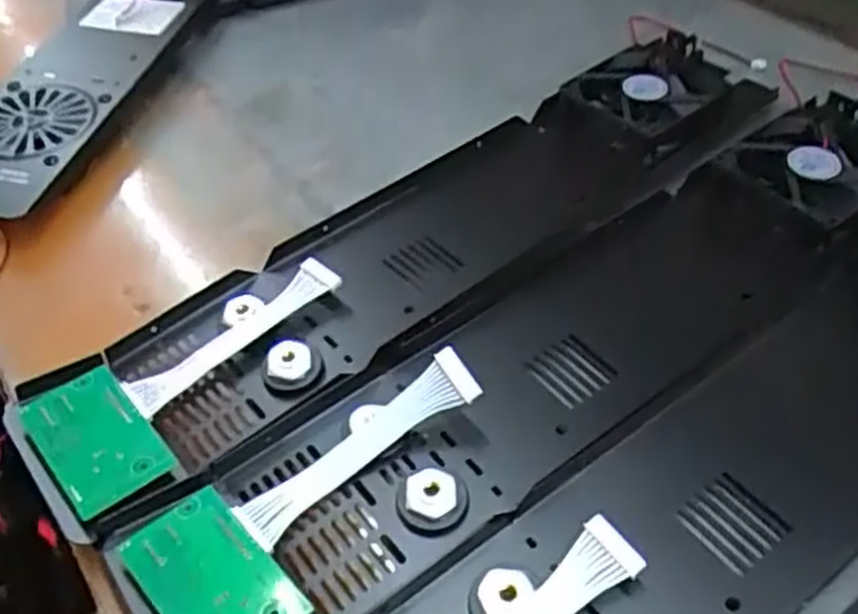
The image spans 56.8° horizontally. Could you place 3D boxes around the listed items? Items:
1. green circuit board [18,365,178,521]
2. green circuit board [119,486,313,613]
[{"bbox_3d":[-0.153,0.060,0.364,0.043,0.005,0.079,-30,51,-28],"label":"green circuit board"},{"bbox_3d":[-0.085,0.108,0.313,0.044,0.005,0.073,-32,53,-29],"label":"green circuit board"}]

